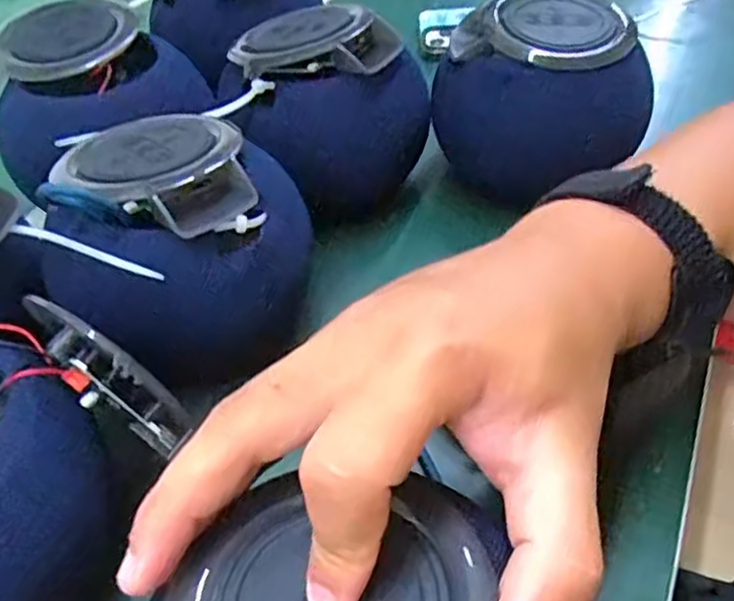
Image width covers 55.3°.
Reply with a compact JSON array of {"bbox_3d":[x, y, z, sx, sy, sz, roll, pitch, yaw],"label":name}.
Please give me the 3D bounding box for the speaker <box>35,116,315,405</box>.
[{"bbox_3d":[-0.086,-0.024,0.355,0.118,0.104,0.118,5,46,10],"label":"speaker"}]

